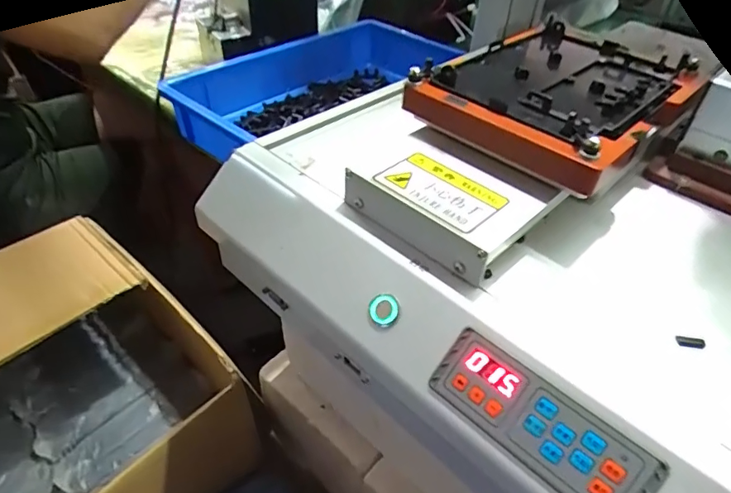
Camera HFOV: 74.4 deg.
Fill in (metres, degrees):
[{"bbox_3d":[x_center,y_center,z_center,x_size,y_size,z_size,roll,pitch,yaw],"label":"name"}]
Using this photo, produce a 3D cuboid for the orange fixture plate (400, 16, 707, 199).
[{"bbox_3d":[0.165,-0.132,0.395,0.228,0.032,0.159,-32,53,-33],"label":"orange fixture plate"}]

